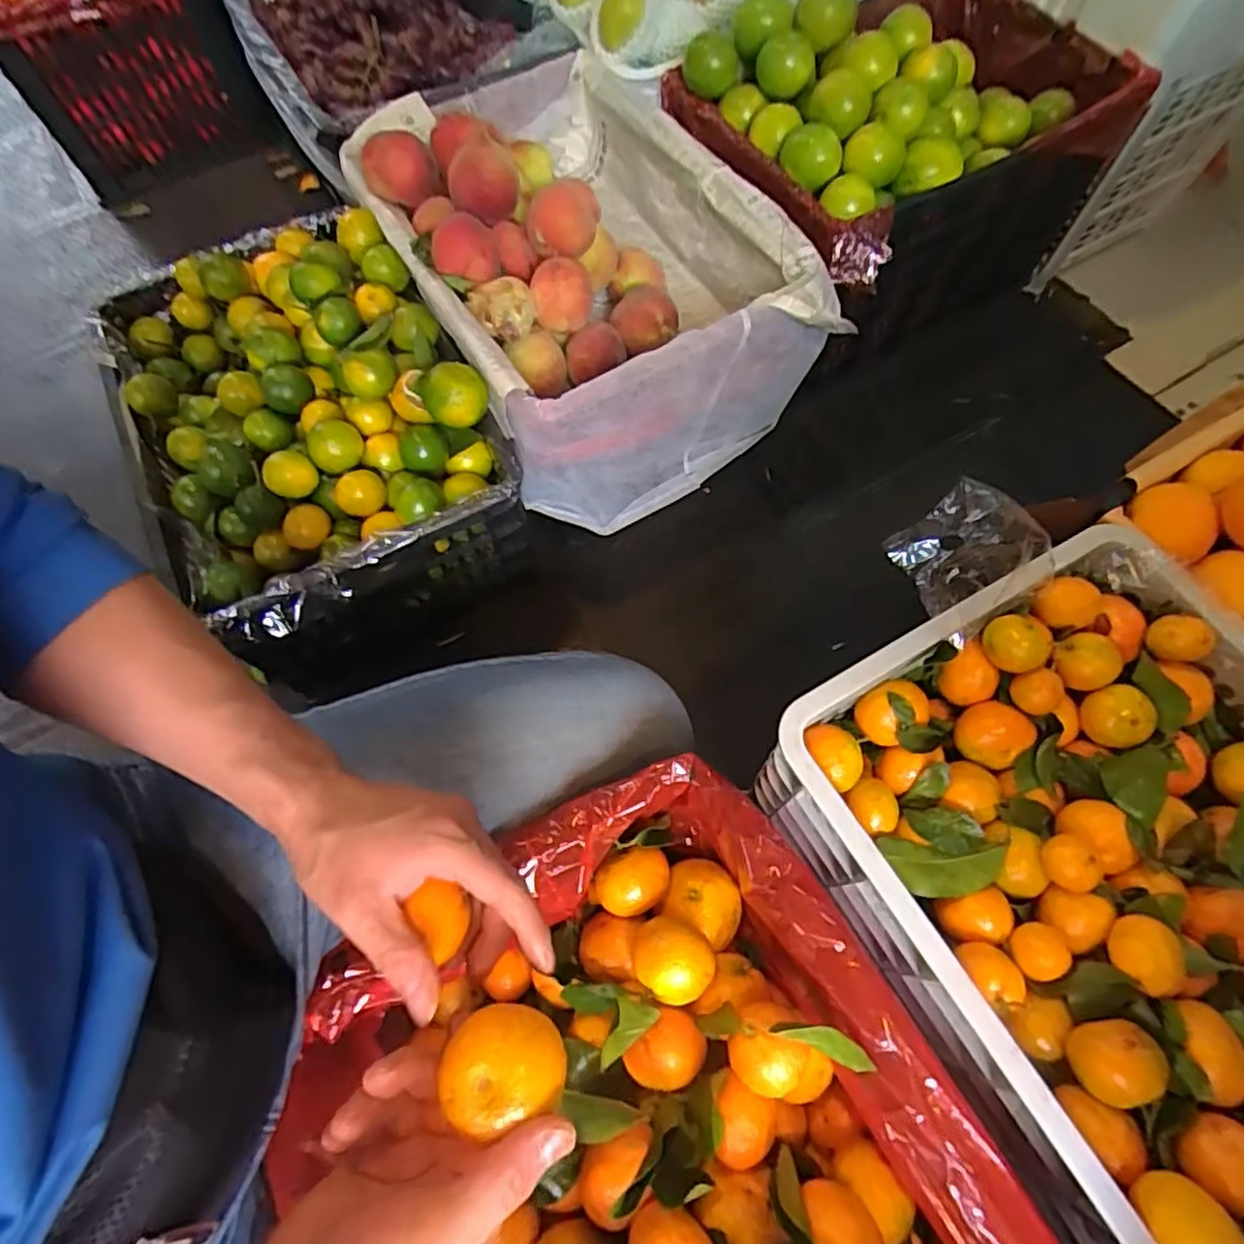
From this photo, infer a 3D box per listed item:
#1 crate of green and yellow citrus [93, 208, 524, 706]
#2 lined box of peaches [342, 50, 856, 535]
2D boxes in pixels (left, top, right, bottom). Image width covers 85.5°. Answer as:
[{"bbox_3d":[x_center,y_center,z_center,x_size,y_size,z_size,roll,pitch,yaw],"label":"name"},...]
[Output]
[{"bbox_3d":[-0.328,-0.200,0.741,0.309,0.245,0.432,-29,70,-11],"label":"crate of green and yellow citrus"},{"bbox_3d":[-0.040,-0.376,0.763,0.350,0.227,0.454,-29,70,-12],"label":"lined box of peaches"}]

